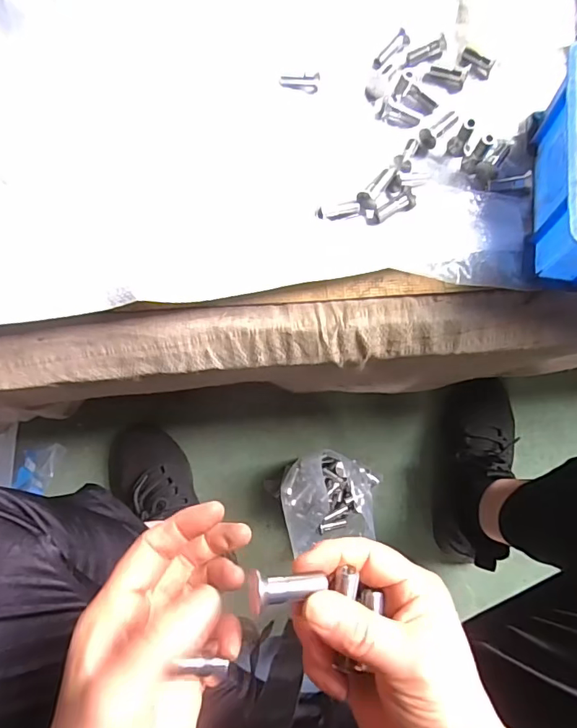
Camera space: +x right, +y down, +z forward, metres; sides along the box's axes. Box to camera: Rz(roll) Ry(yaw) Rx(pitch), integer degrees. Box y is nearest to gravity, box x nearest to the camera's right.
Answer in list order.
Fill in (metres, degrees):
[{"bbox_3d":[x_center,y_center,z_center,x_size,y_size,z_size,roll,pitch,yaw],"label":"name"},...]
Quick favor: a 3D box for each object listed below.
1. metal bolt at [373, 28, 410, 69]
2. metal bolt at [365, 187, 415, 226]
[{"bbox_3d":[0.091,-0.280,0.423,0.013,0.009,0.042,41,83,7],"label":"metal bolt"},{"bbox_3d":[0.083,-0.127,0.387,0.040,0.010,0.017,-27,79,-3],"label":"metal bolt"}]

